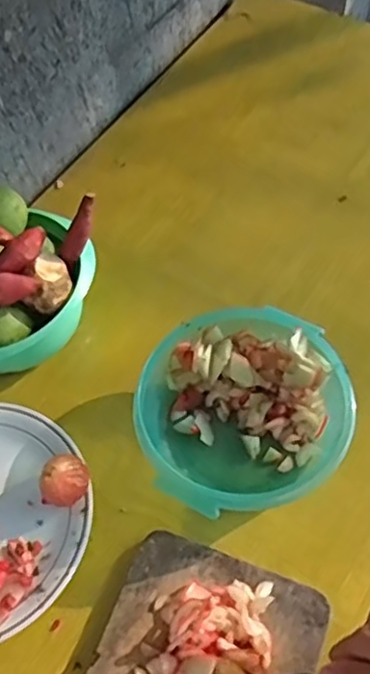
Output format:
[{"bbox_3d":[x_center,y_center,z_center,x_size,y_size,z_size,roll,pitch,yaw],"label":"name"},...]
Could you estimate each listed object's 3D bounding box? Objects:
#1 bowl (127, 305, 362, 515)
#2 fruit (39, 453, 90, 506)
[{"bbox_3d":[0.052,0.071,0.618,0.189,0.075,0.182,-1,59,2],"label":"bowl"},{"bbox_3d":[-0.107,0.132,0.602,0.040,0.047,0.046,21,62,13],"label":"fruit"}]

